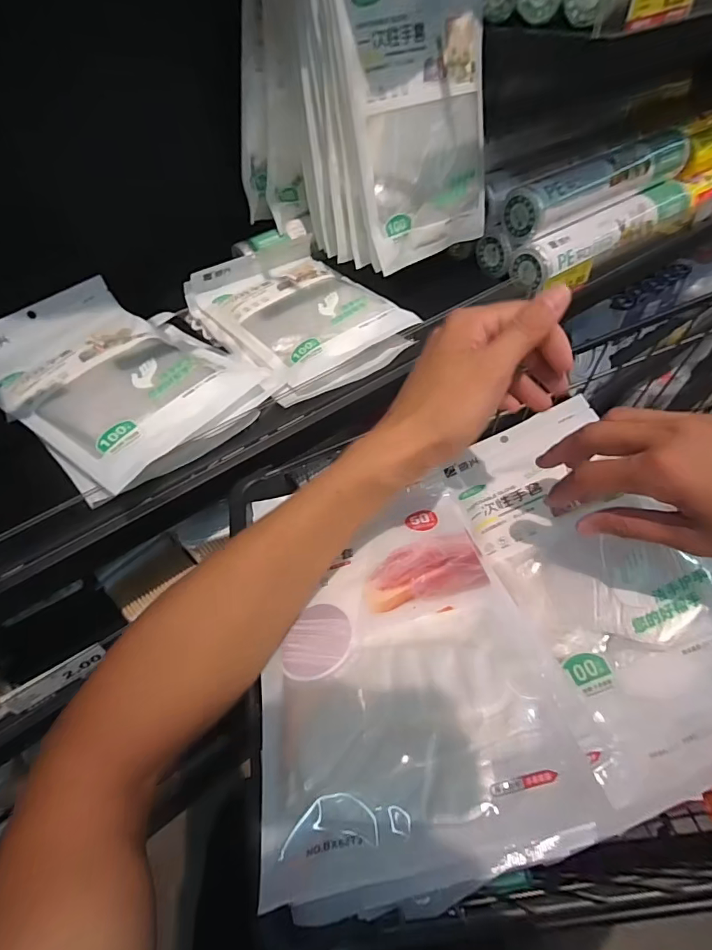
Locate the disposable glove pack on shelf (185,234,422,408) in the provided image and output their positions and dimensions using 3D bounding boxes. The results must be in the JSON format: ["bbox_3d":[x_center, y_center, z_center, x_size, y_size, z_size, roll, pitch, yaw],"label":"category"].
[{"bbox_3d":[-0.064,-0.179,0.514,0.167,0.042,0.238,-30,54,-22],"label":"disposable glove pack on shelf"}]

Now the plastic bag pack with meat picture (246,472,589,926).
[{"bbox_3d":[0.019,0.097,0.299,0.162,0.038,0.247,-8,49,-4],"label":"plastic bag pack with meat picture"}]

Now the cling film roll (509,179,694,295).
[{"bbox_3d":[0.335,-0.321,0.611,0.303,0.056,0.056,-27,53,-20],"label":"cling film roll"}]

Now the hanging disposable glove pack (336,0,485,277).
[{"bbox_3d":[0.066,-0.351,0.448,0.152,0.258,0.012,-27,39,-19],"label":"hanging disposable glove pack"}]

